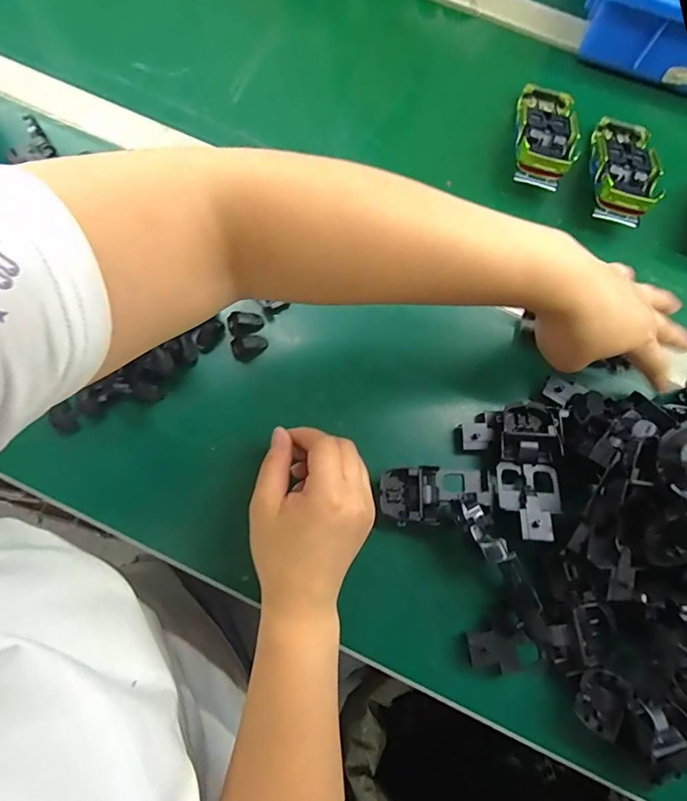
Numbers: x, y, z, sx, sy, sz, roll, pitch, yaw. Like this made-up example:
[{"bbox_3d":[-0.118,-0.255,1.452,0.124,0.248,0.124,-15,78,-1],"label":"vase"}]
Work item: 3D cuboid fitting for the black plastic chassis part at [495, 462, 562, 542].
[{"bbox_3d":[0.134,0.074,0.312,0.043,0.014,0.058,6,51,5],"label":"black plastic chassis part"}]

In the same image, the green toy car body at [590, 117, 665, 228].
[{"bbox_3d":[0.264,-0.224,0.411,0.056,0.026,0.131,16,64,4],"label":"green toy car body"}]

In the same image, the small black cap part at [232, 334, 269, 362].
[{"bbox_3d":[-0.077,-0.043,0.353,0.028,0.016,0.016,-12,75,-6],"label":"small black cap part"}]

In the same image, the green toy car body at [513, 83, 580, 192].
[{"bbox_3d":[0.195,-0.262,0.421,0.055,0.029,0.129,15,63,4],"label":"green toy car body"}]

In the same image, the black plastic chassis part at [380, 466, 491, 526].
[{"bbox_3d":[0.068,0.070,0.324,0.080,0.022,0.040,-3,74,-4],"label":"black plastic chassis part"}]

